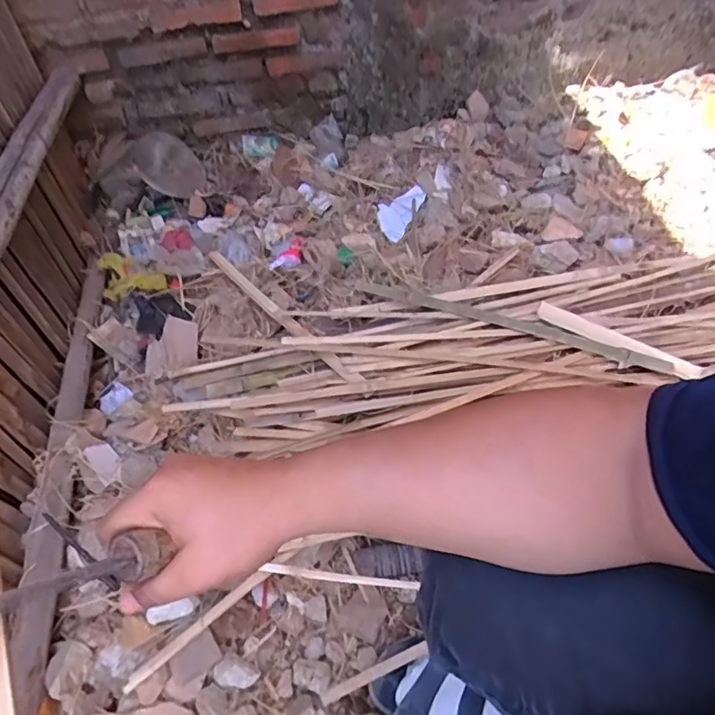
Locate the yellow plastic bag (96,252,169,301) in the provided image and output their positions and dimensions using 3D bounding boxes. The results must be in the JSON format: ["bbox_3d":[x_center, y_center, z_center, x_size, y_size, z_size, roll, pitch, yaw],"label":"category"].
[{"bbox_3d":[-0.485,-0.178,1.152,0.125,0.034,0.150,-24,49,-16],"label":"yellow plastic bag"}]

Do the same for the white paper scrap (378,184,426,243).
[{"bbox_3d":[0.091,-0.338,1.254,0.091,0.036,0.171,17,51,21],"label":"white paper scrap"}]

